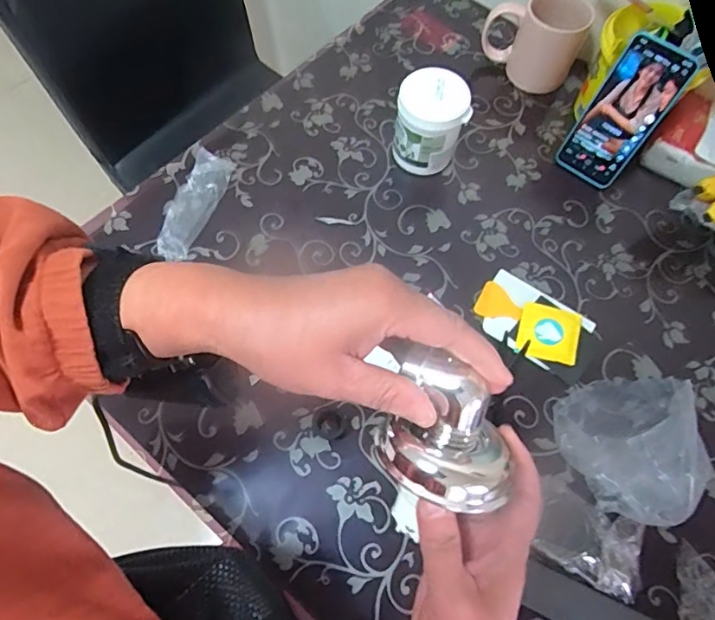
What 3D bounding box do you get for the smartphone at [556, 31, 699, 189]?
[{"bbox_3d":[0.323,-0.237,0.624,0.079,0.170,0.009,38,45,14],"label":"smartphone"}]

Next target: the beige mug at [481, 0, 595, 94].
[{"bbox_3d":[0.244,-0.378,0.711,0.130,0.100,0.073,23,67,8],"label":"beige mug"}]

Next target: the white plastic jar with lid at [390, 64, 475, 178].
[{"bbox_3d":[0.089,-0.229,0.637,0.085,0.106,0.079,-1,66,-2],"label":"white plastic jar with lid"}]

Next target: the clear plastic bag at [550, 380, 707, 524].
[{"bbox_3d":[0.259,0.129,0.483,0.093,0.113,0.131,-24,69,-12],"label":"clear plastic bag"}]

